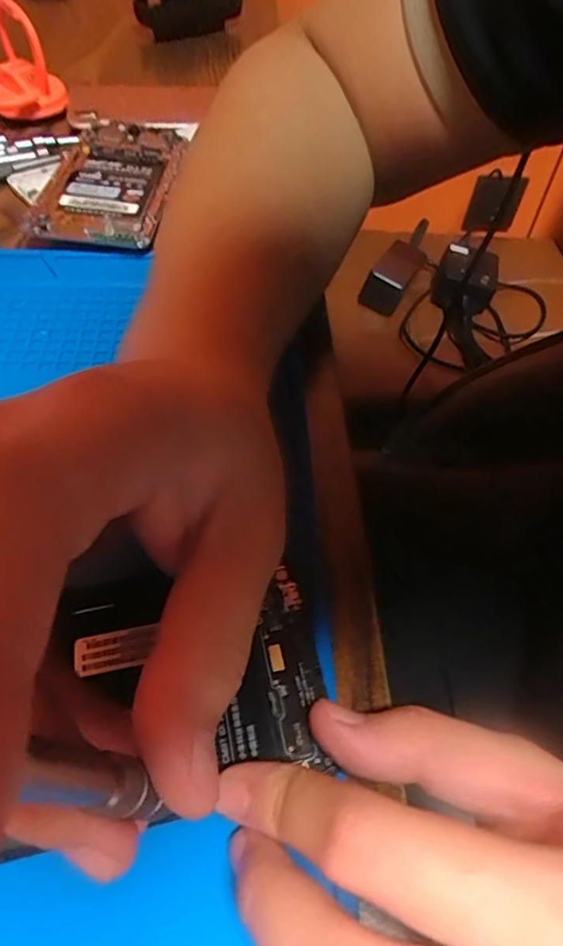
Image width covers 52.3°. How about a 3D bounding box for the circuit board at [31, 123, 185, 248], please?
[{"bbox_3d":[-0.103,-0.180,0.354,0.068,0.019,0.133,4,52,0],"label":"circuit board"}]

